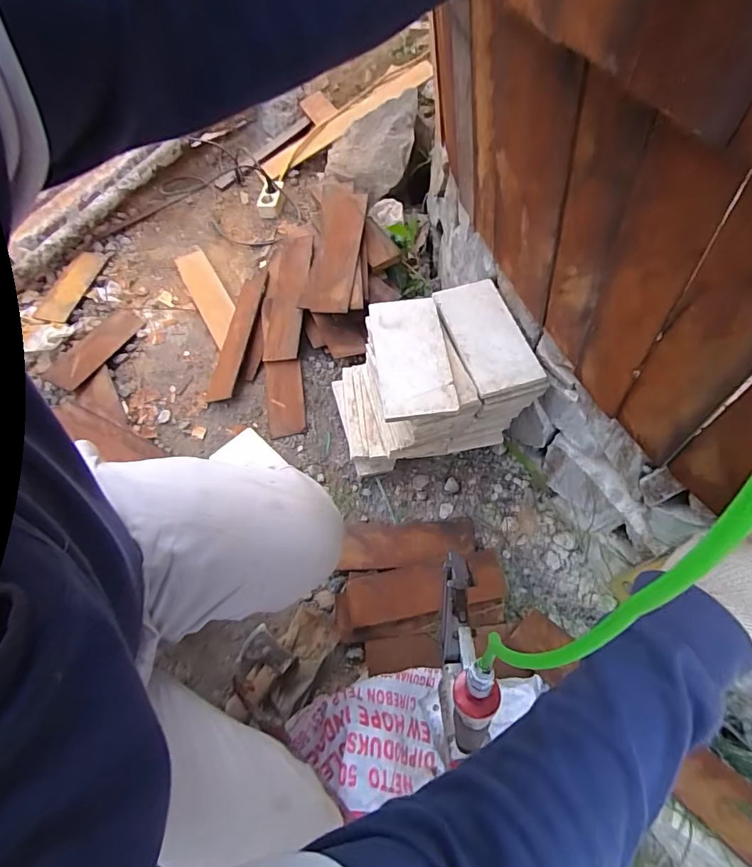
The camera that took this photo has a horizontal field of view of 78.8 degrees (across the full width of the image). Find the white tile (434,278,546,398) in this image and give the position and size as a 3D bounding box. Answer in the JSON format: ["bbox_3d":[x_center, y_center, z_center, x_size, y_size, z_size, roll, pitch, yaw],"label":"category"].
[{"bbox_3d":[0.163,-0.147,0.678,0.102,0.013,0.199,-16,60,-7],"label":"white tile"}]

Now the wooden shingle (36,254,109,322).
[{"bbox_3d":[-0.768,-0.371,1.150,0.091,0.019,0.243,5,60,5],"label":"wooden shingle"}]

